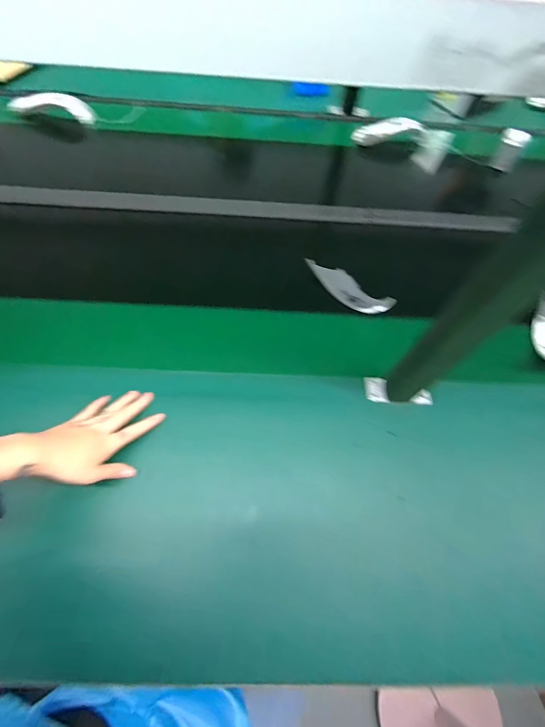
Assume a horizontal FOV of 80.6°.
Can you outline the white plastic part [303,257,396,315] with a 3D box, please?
[{"bbox_3d":[0.148,-0.152,0.621,0.048,0.050,0.182,-37,70,-20],"label":"white plastic part"}]

